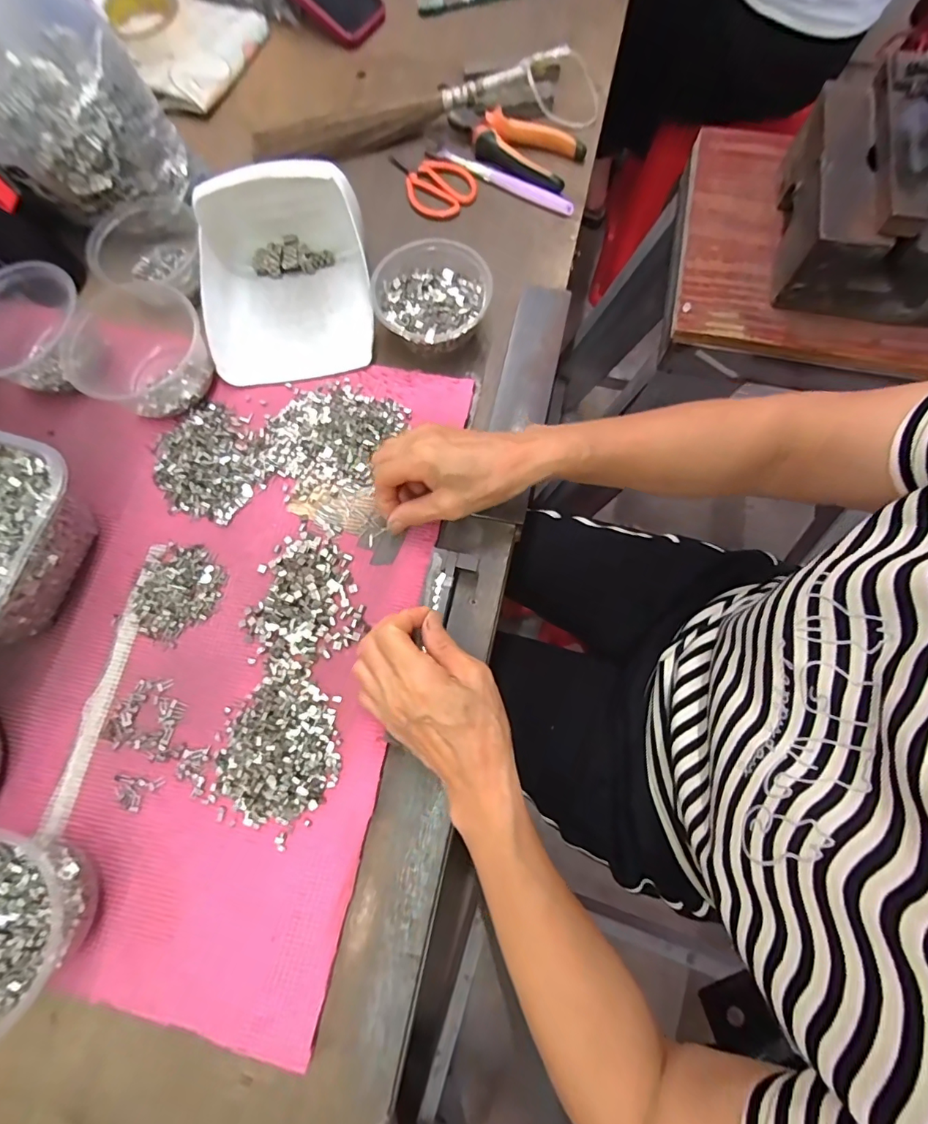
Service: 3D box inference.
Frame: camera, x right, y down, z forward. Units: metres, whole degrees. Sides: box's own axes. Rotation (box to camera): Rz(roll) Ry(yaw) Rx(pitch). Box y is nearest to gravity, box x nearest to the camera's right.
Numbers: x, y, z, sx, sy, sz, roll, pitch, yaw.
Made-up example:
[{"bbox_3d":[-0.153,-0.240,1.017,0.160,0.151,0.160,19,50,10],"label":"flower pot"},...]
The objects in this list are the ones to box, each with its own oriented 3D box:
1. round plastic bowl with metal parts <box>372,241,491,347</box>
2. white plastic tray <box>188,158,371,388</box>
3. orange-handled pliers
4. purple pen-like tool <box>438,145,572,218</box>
[{"bbox_3d":[-0.029,-0.241,0.447,0.108,0.052,0.102,-17,74,-2],"label":"round plastic bowl with metal parts"},{"bbox_3d":[-0.168,-0.262,0.435,0.148,0.079,0.165,-8,74,0],"label":"white plastic tray"},{"bbox_3d":[0.051,-0.455,0.521,0.150,0.021,0.069,29,78,10],"label":"orange-handled pliers"},{"bbox_3d":[0.043,-0.412,0.515,0.166,0.009,0.014,31,78,11],"label":"purple pen-like tool"}]

